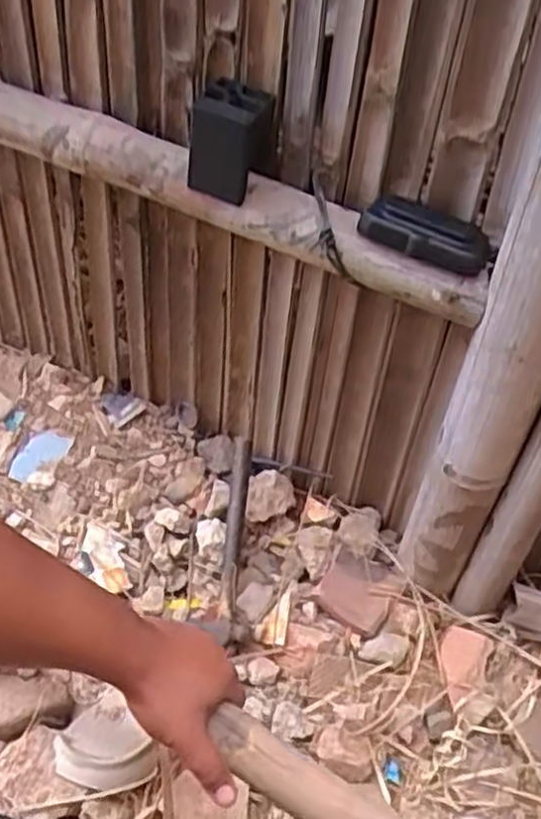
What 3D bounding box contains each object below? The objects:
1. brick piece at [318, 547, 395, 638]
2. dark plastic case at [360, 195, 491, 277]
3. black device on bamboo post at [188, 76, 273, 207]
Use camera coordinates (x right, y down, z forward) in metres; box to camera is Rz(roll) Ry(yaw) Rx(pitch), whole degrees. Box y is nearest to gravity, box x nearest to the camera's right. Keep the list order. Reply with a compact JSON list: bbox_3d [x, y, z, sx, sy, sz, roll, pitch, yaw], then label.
[{"bbox_3d":[0.099,0.205,0.886,0.077,0.016,0.085,19,50,13],"label":"brick piece"},{"bbox_3d":[0.131,-0.150,0.665,0.110,0.037,0.034,17,50,11],"label":"dark plastic case"},{"bbox_3d":[-0.038,-0.233,0.678,0.058,0.076,0.059,21,48,10],"label":"black device on bamboo post"}]

